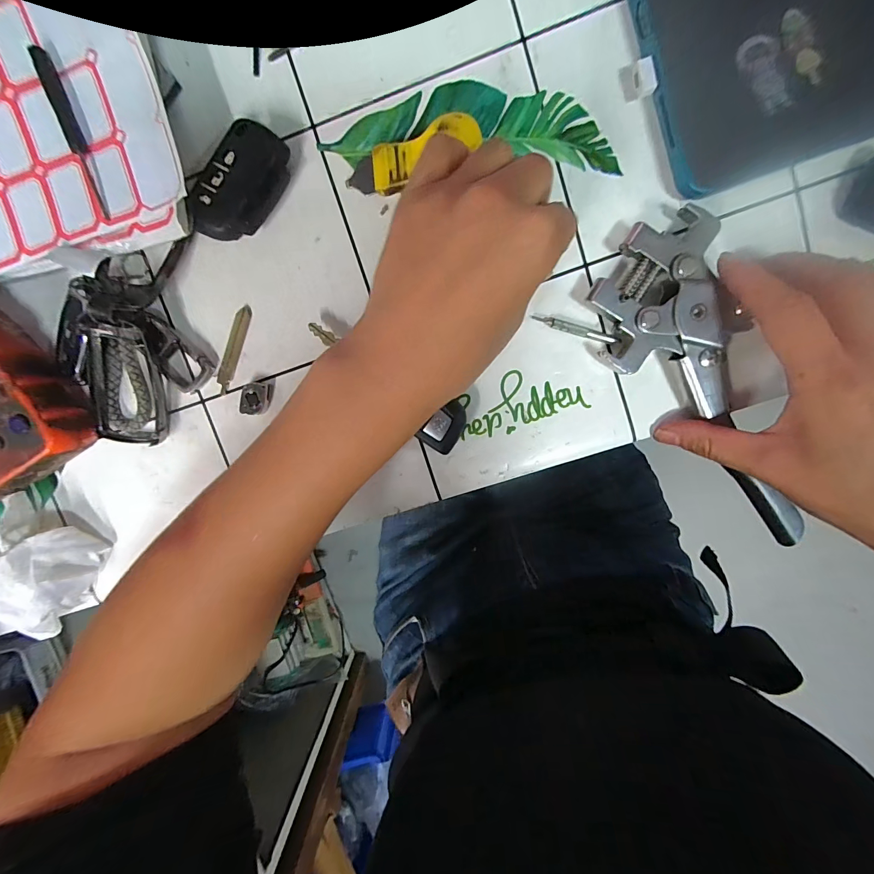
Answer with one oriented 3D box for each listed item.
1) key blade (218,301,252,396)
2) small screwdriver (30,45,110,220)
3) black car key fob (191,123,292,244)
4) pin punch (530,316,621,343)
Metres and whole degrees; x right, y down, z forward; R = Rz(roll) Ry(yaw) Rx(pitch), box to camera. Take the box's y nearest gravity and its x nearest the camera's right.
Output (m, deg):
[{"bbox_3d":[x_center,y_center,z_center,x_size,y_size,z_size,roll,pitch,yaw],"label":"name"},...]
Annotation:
[{"bbox_3d":[-0.123,-0.053,0.227,0.009,0.004,0.054,21,99,-1],"label":"key blade"},{"bbox_3d":[-0.184,-0.153,0.190,0.007,0.004,0.082,-18,97,5],"label":"small screwdriver"},{"bbox_3d":[-0.105,-0.136,0.206,0.036,0.018,0.063,28,99,-2],"label":"black car key fob"},{"bbox_3d":[0.079,-0.061,0.214,0.050,0.004,0.005,17,99,0],"label":"pin punch"}]

